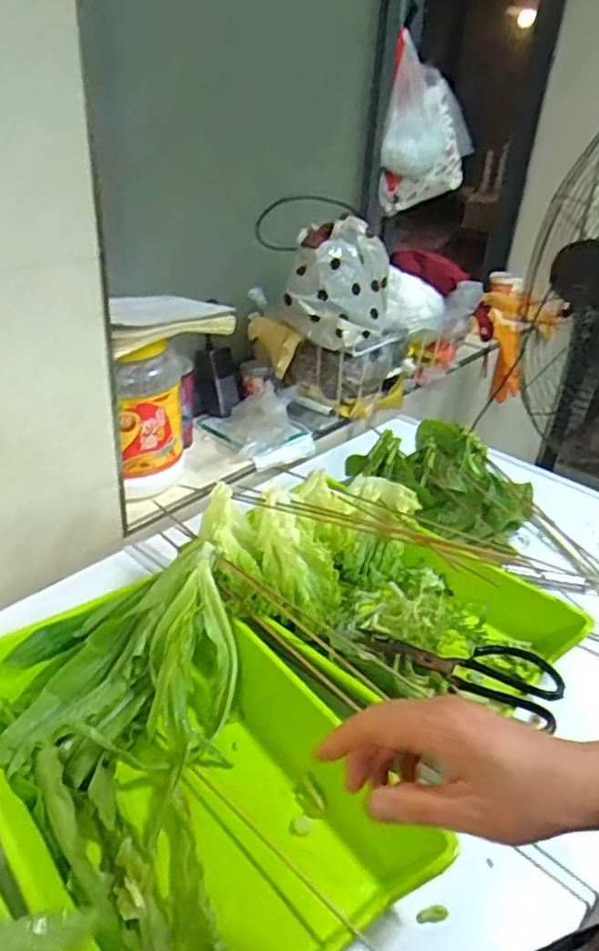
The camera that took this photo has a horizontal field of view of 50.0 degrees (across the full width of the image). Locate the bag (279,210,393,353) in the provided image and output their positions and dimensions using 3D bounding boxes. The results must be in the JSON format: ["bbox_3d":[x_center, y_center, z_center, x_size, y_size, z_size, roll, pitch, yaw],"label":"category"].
[{"bbox_3d":[0.072,-0.352,1.170,0.170,0.184,0.171,16,32,18],"label":"bag"}]

